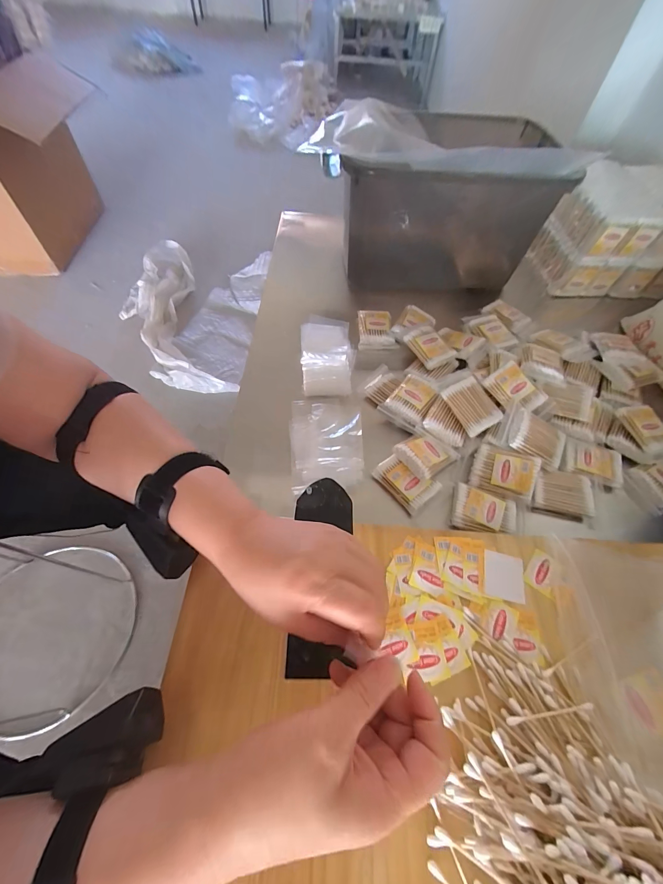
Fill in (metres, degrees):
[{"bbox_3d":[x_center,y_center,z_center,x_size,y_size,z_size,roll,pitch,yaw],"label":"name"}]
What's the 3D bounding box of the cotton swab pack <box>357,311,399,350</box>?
[{"bbox_3d":[0.077,-0.190,0.562,0.062,0.018,0.086,2,58,-2],"label":"cotton swab pack"}]

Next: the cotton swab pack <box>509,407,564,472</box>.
[{"bbox_3d":[0.267,-0.004,0.429,0.075,0.013,0.059,31,70,-8],"label":"cotton swab pack"}]

